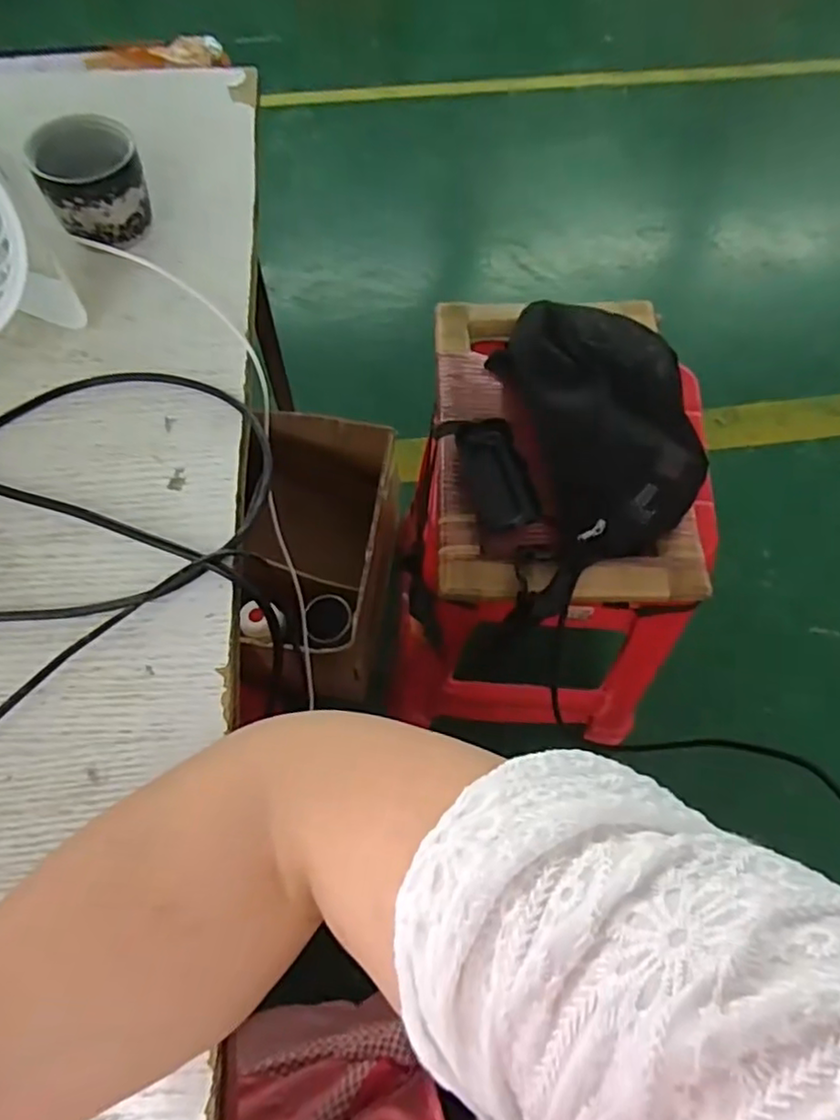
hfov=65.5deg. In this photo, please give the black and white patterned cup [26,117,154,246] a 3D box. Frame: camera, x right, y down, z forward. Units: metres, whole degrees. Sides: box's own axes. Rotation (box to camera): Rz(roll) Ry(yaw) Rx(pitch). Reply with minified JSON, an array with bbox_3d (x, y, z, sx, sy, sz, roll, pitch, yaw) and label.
[{"bbox_3d":[-0.202,-0.235,0.410,0.058,0.059,0.055,0,65,-1],"label":"black and white patterned cup"}]

